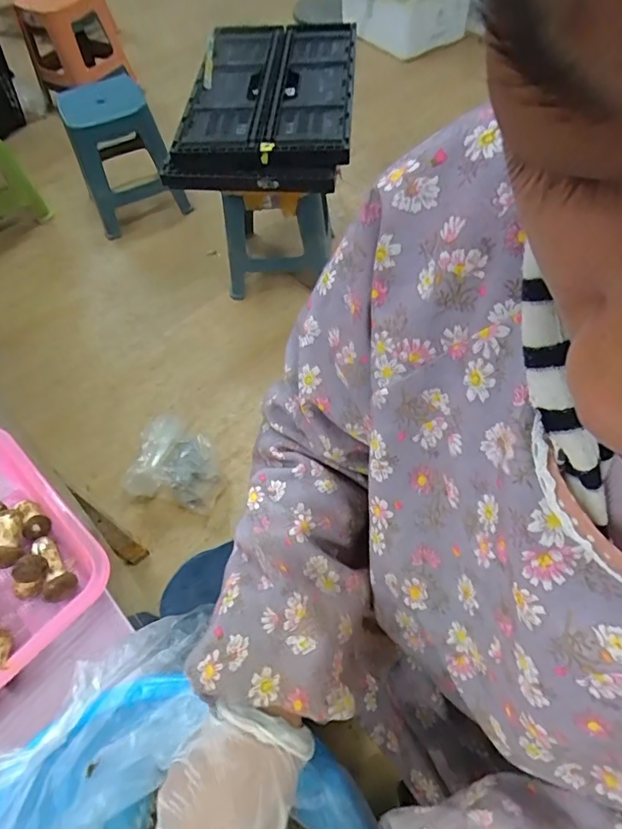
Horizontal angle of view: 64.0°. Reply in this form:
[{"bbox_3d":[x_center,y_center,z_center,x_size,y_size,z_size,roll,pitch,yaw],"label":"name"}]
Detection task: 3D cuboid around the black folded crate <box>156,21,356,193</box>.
[{"bbox_3d":[-0.092,-0.825,1.305,0.484,0.108,0.666,5,63,-3],"label":"black folded crate"}]

